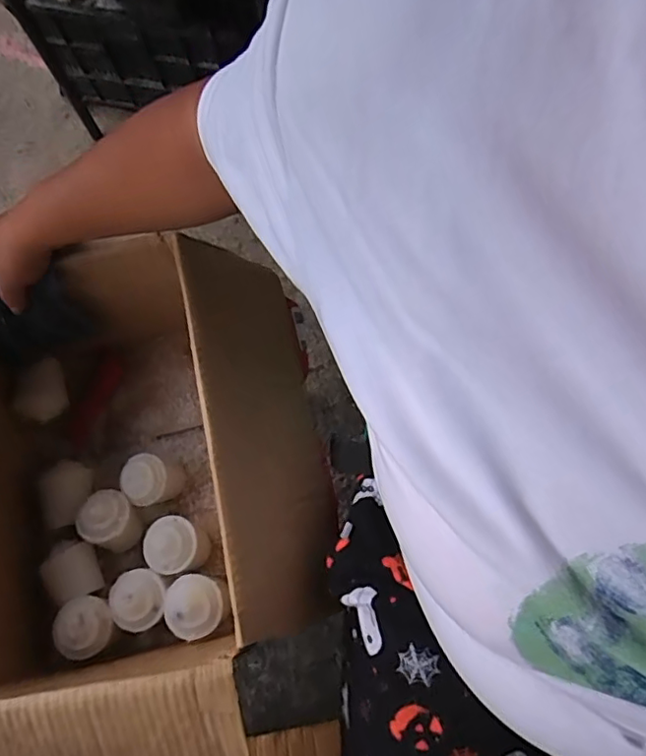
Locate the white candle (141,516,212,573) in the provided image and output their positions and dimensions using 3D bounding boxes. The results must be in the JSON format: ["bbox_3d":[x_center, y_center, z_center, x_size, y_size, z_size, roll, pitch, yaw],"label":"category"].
[{"bbox_3d":[-0.155,0.178,0.608,0.056,0.062,0.056,0,74,2],"label":"white candle"}]

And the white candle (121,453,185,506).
[{"bbox_3d":[-0.190,0.115,0.635,0.057,0.067,0.052,-4,74,0],"label":"white candle"}]

